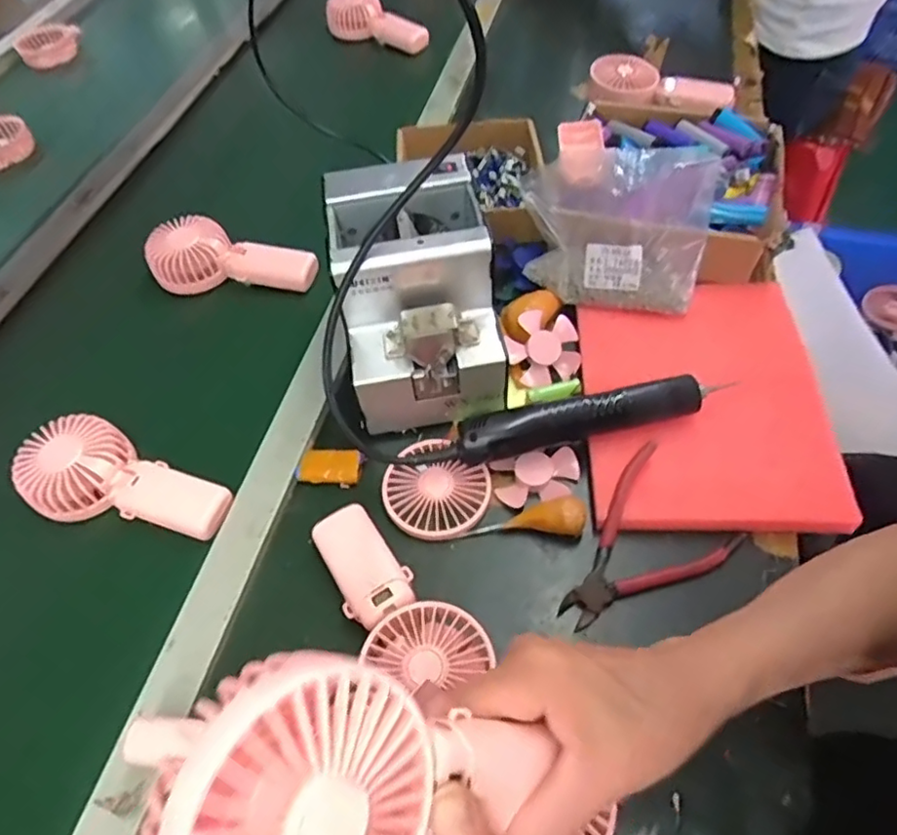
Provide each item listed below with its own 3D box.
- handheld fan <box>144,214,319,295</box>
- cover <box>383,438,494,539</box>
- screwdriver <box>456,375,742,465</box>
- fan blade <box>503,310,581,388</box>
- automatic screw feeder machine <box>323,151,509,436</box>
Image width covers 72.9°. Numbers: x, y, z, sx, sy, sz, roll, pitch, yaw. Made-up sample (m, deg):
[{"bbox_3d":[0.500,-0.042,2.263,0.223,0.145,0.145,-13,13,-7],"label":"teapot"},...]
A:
[{"bbox_3d":[-0.232,-0.173,0.669,0.183,0.043,0.079,6,95,3],"label":"handheld fan"},{"bbox_3d":[-0.011,0.059,0.502,0.087,0.017,0.081,35,65,25],"label":"cover"},{"bbox_3d":[0.116,-0.004,0.499,0.217,0.033,0.035,-10,55,-2],"label":"screwdriver"},{"bbox_3d":[0.089,-0.065,0.568,0.065,0.011,0.070,0,81,2],"label":"fan blade"},{"bbox_3d":[-0.027,-0.104,0.527,0.123,0.147,0.185,-10,55,-2],"label":"automatic screw feeder machine"}]

